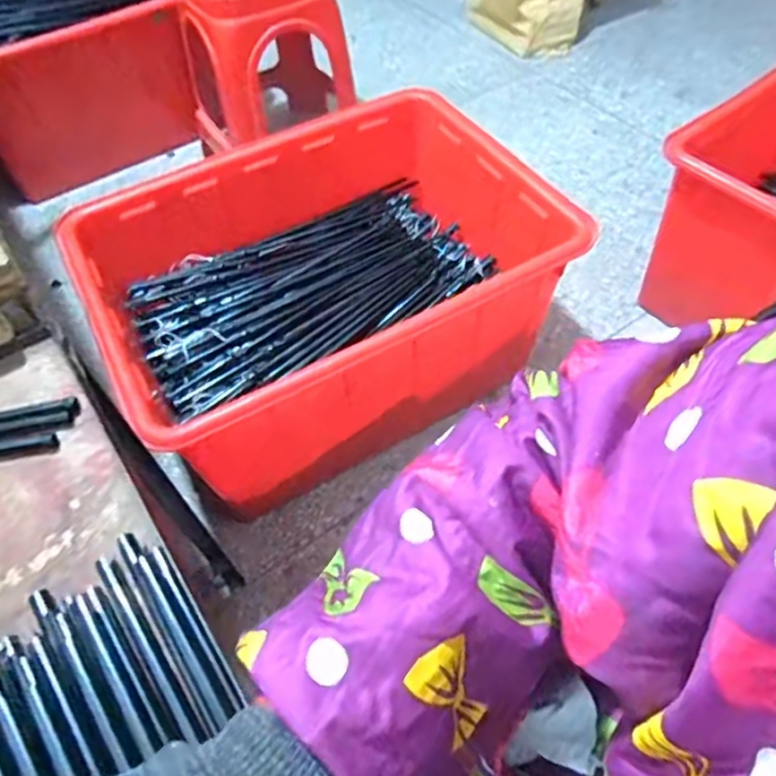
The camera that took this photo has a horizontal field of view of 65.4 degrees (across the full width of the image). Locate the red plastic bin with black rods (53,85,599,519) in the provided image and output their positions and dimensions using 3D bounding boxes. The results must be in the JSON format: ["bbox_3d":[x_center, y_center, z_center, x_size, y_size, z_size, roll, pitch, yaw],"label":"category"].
[{"bbox_3d":[-0.119,-0.150,1.085,0.704,0.403,0.527,-24,56,-19],"label":"red plastic bin with black rods"}]

